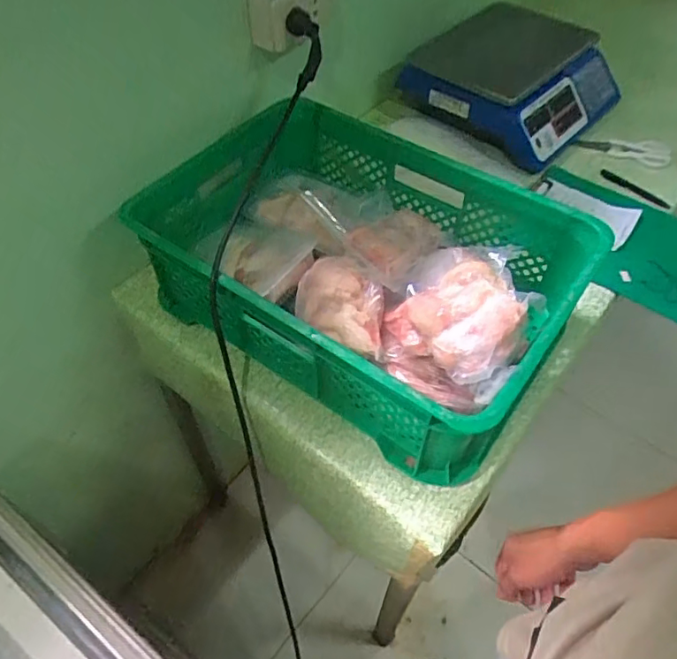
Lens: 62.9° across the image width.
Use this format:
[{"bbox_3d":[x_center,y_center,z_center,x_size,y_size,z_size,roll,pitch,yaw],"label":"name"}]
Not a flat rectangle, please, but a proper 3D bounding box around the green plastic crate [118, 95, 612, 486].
[{"bbox_3d":[0.024,-0.101,0.720,0.525,0.161,0.352,28,57,21],"label":"green plastic crate"}]

